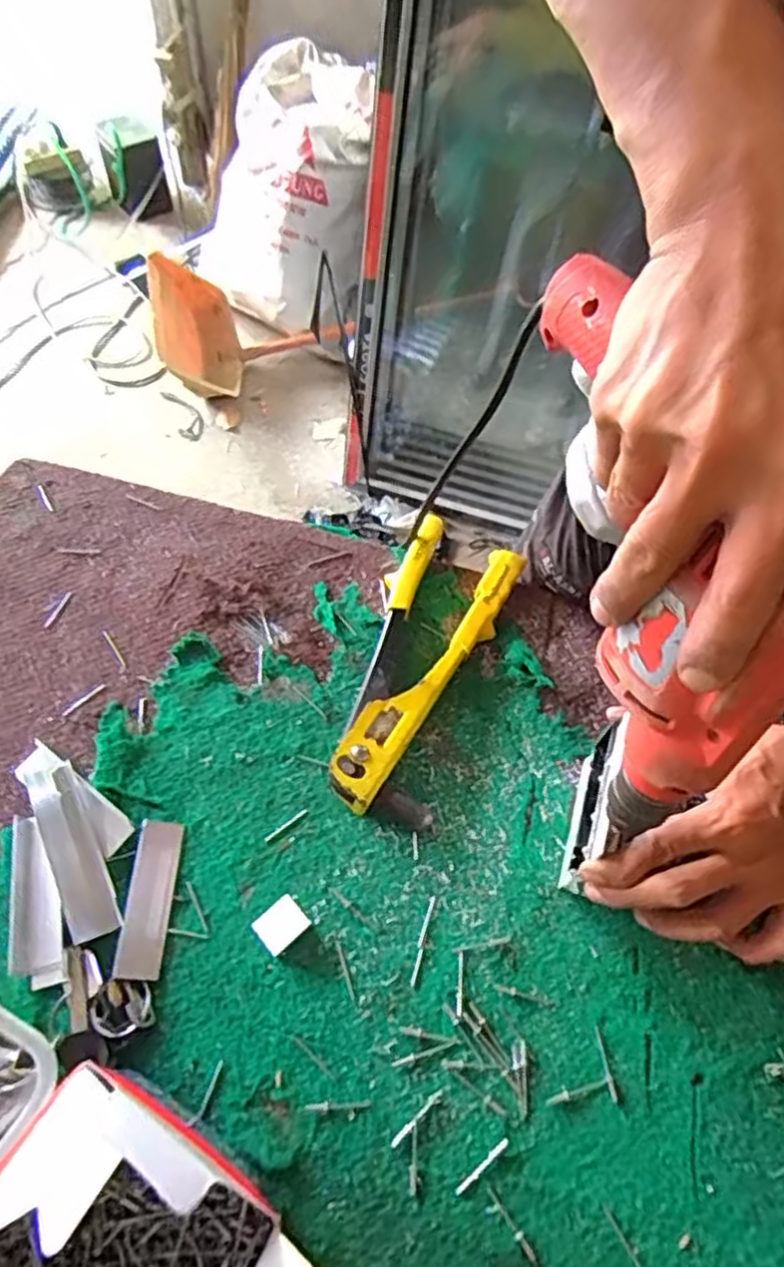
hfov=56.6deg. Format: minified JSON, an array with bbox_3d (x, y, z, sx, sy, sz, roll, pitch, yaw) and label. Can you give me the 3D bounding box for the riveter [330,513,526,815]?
[{"bbox_3d":[0.018,0.018,0.547,0.086,0.031,0.242,22,62,11],"label":"riveter"}]

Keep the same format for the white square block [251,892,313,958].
[{"bbox_3d":[-0.070,0.184,0.461,0.031,0.008,0.027,-37,67,-20],"label":"white square block"}]

